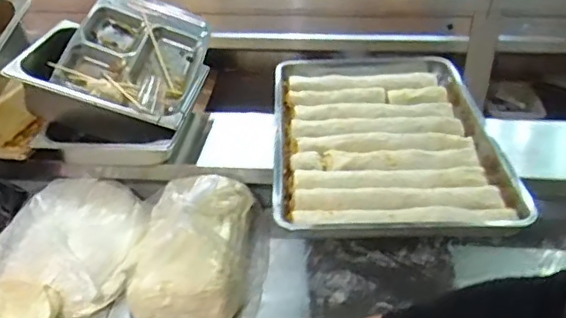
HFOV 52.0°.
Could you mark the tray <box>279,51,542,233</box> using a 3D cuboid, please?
[{"bbox_3d":[0.187,-0.061,1.098,0.401,0.048,0.624,-1,35,1],"label":"tray"}]

